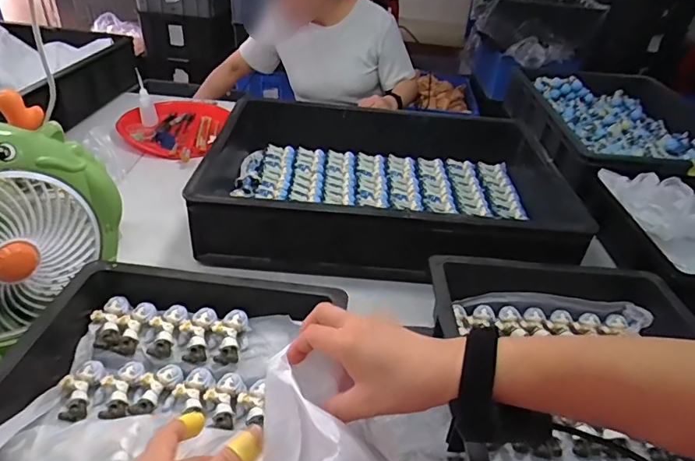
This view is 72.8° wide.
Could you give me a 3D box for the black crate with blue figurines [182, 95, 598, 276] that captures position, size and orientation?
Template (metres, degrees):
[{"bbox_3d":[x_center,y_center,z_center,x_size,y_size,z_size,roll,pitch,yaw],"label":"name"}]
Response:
[{"bbox_3d":[0.055,-0.084,0.840,0.584,0.130,0.397,7,35,3],"label":"black crate with blue figurines"}]

